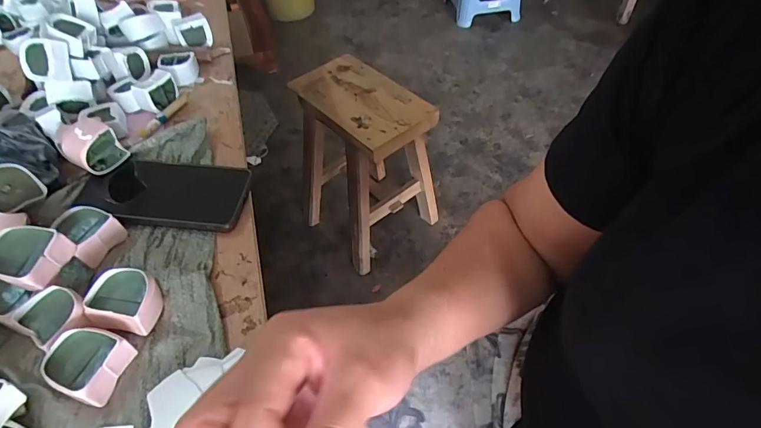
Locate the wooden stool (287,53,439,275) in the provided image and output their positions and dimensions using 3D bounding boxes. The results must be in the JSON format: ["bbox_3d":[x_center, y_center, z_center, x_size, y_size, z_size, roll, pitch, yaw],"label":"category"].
[{"bbox_3d":[-0.039,-0.129,1.136,0.271,0.430,0.309,-34,58,-24],"label":"wooden stool"}]

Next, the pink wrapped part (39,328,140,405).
[{"bbox_3d":[-0.215,0.108,0.316,0.043,0.022,0.044,12,52,11],"label":"pink wrapped part"}]

